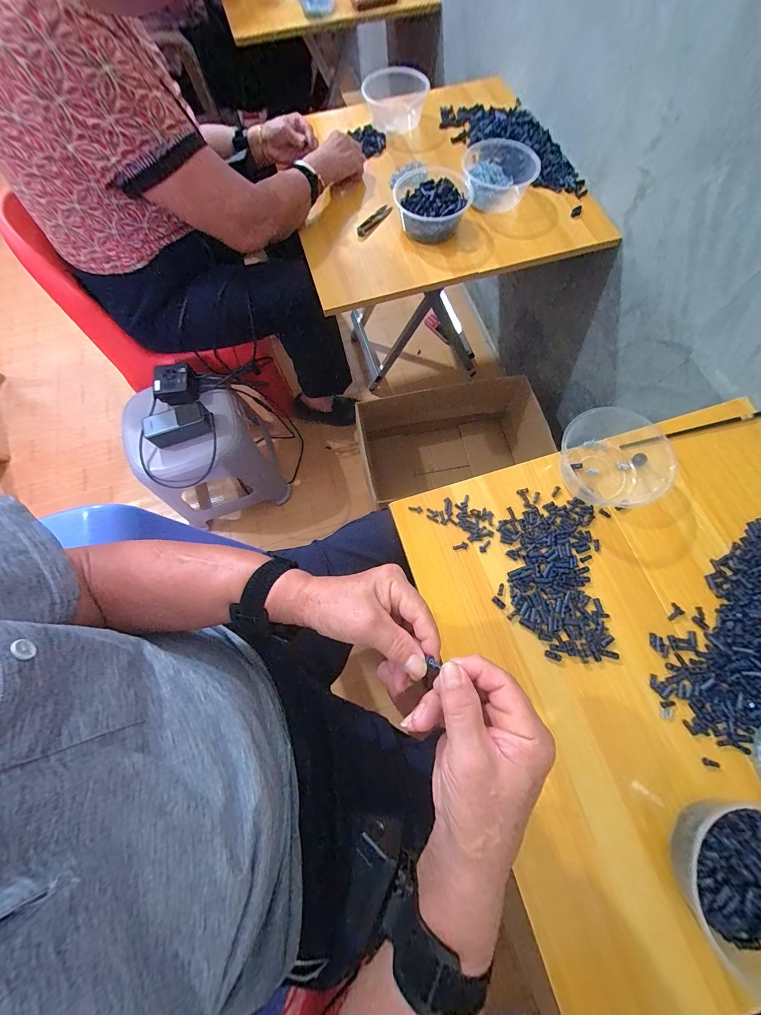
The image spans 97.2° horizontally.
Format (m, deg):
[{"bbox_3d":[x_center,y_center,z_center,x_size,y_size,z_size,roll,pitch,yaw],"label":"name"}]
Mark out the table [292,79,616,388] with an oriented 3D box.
[{"bbox_3d":[0.100,-0.627,0.963,0.583,0.531,0.596,-17,73,-4],"label":"table"}]

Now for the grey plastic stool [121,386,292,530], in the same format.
[{"bbox_3d":[-0.460,-0.145,0.923,0.294,0.303,0.270,-17,73,-4],"label":"grey plastic stool"}]

